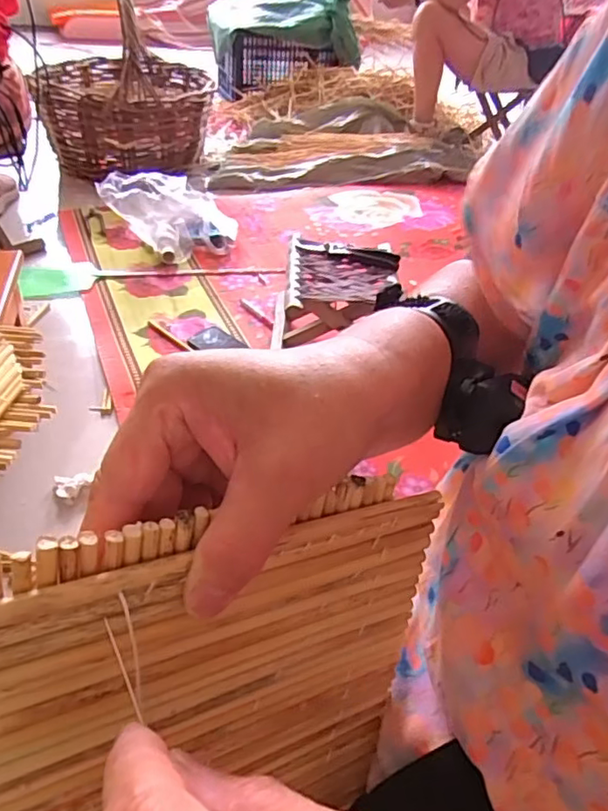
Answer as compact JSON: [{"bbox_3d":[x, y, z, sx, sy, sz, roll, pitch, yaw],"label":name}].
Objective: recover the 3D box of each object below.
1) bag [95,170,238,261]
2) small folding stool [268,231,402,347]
[{"bbox_3d":[-0.309,-0.445,1.382,0.312,0.180,0.118,-9,45,-17],"label":"bag"},{"bbox_3d":[0.059,-0.202,1.165,0.230,0.165,0.254,5,41,-1],"label":"small folding stool"}]

